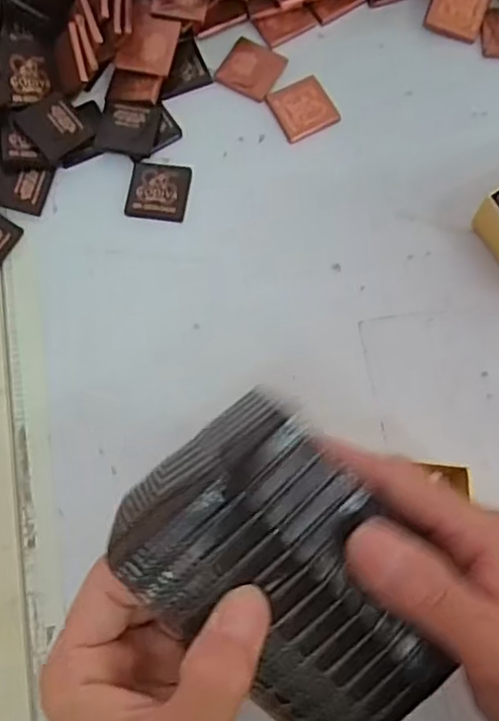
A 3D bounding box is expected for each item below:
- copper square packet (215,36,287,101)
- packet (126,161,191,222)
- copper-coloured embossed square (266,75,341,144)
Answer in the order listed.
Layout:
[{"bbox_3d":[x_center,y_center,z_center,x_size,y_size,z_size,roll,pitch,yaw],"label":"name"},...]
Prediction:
[{"bbox_3d":[0.001,-0.176,0.402,0.034,0.004,0.037,26,78,8],"label":"copper square packet"},{"bbox_3d":[-0.053,-0.098,0.383,0.034,0.004,0.034,7,76,3],"label":"packet"},{"bbox_3d":[0.031,-0.150,0.394,0.034,0.006,0.035,-27,76,-5],"label":"copper-coloured embossed square"}]

